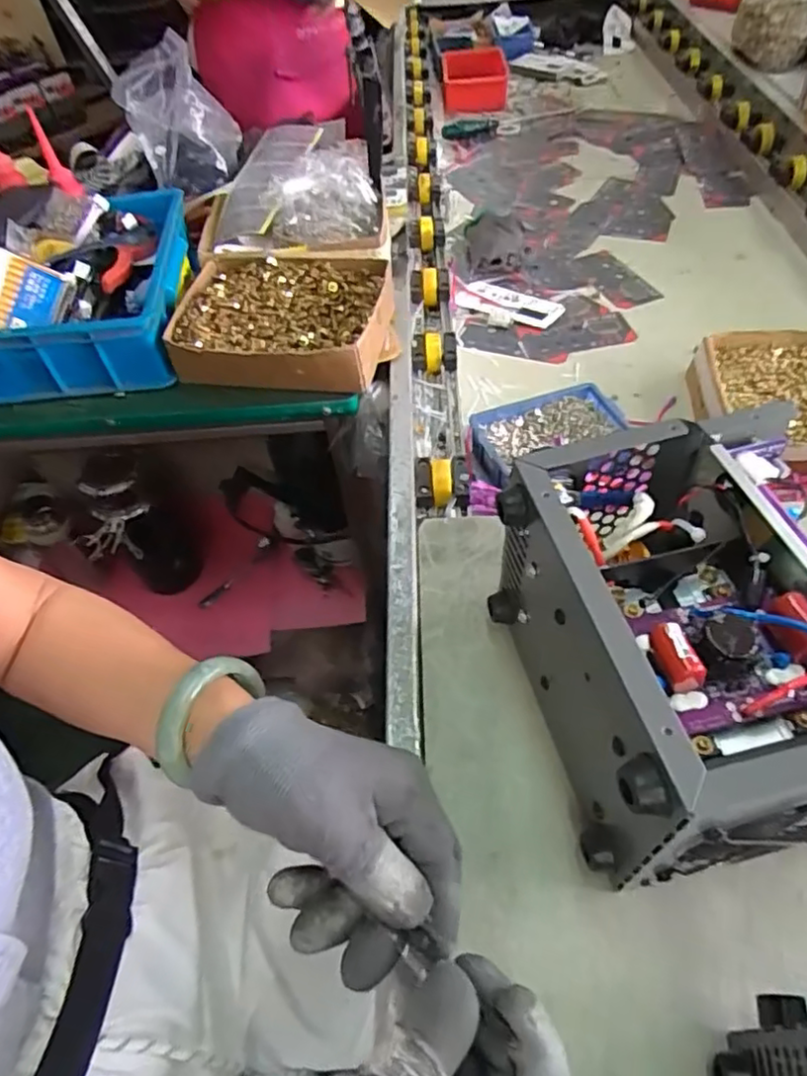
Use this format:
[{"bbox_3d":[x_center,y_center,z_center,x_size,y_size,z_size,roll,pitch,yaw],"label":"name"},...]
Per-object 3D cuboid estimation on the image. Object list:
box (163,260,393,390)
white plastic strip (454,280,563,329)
[{"bbox_3d":[-0.129,-0.238,0.691,0.219,0.052,0.193,6,52,10],"label":"box"},{"bbox_3d":[0.141,-0.318,0.865,0.148,0.008,0.065,24,57,23],"label":"white plastic strip"}]

